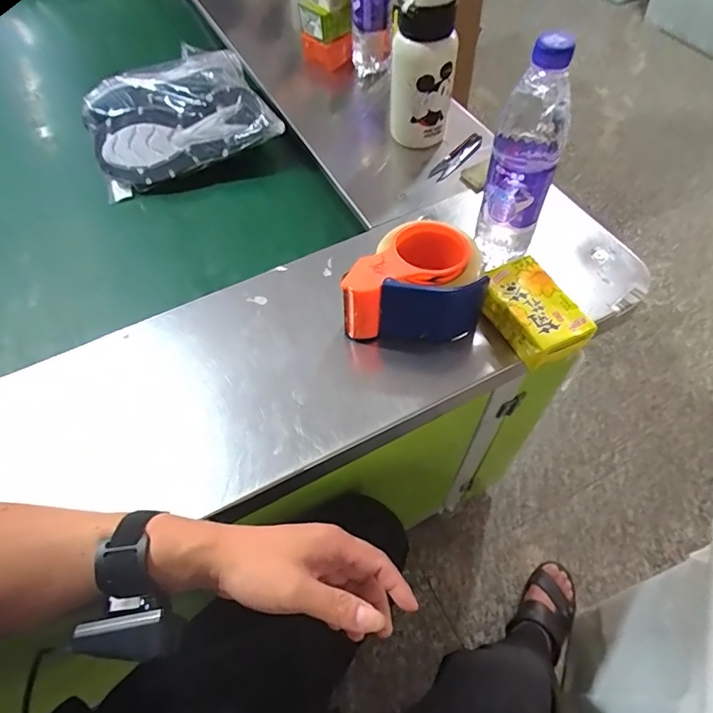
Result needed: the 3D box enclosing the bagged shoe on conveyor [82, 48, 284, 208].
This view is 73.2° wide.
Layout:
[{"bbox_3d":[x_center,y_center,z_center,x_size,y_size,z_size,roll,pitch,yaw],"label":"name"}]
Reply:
[{"bbox_3d":[-0.253,-0.341,0.674,0.237,0.081,0.184,-23,60,-11],"label":"bagged shoe on conveyor"}]

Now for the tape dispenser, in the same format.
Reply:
[{"bbox_3d":[0.058,-0.079,0.497,0.137,0.074,0.111,1,58,3],"label":"tape dispenser"}]

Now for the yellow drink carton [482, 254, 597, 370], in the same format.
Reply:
[{"bbox_3d":[0.172,-0.043,0.481,0.068,0.040,0.108,-23,60,-11],"label":"yellow drink carton"}]

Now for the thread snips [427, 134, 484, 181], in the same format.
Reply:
[{"bbox_3d":[0.136,-0.272,0.658,0.024,0.014,0.100,35,66,22],"label":"thread snips"}]

